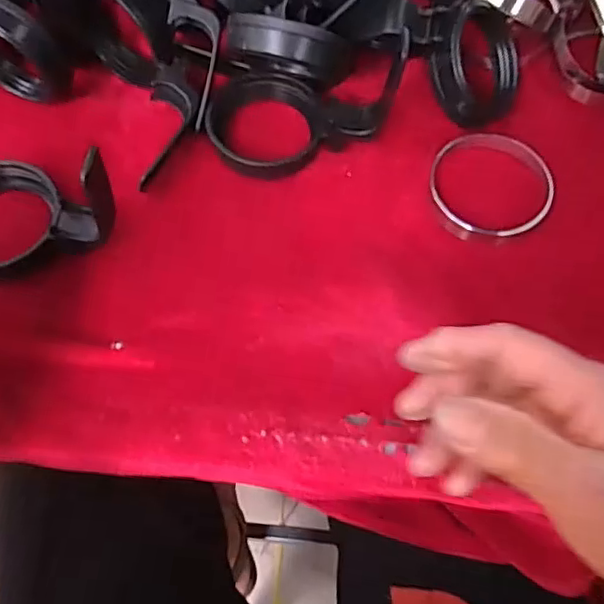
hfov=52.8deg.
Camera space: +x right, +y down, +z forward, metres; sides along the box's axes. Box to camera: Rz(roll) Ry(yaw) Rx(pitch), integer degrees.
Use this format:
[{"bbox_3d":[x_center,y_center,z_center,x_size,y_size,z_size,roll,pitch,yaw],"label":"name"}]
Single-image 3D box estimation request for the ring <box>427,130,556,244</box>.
[{"bbox_3d":[0.111,-0.071,0.364,0.070,0.012,0.068,-1,65,1],"label":"ring"}]

